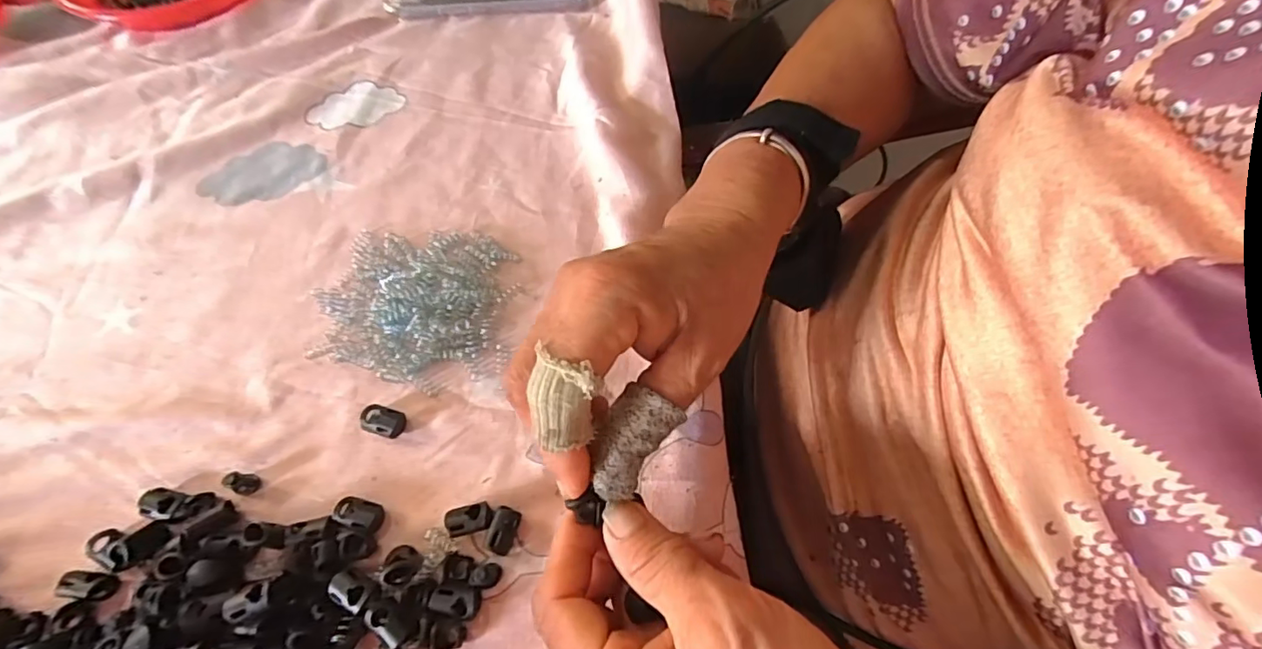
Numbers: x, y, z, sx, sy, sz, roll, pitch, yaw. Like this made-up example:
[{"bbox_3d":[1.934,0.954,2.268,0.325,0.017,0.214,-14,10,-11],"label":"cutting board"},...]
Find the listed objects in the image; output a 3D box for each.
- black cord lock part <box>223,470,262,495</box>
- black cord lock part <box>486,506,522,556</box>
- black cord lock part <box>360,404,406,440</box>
[{"bbox_3d":[-0.187,0.076,0.262,0.009,0.014,0.010,13,65,7],"label":"black cord lock part"},{"bbox_3d":[-0.059,0.094,0.249,0.012,0.012,0.021,8,64,5],"label":"black cord lock part"},{"bbox_3d":[-0.125,0.050,0.277,0.022,0.008,0.014,13,65,7],"label":"black cord lock part"}]

